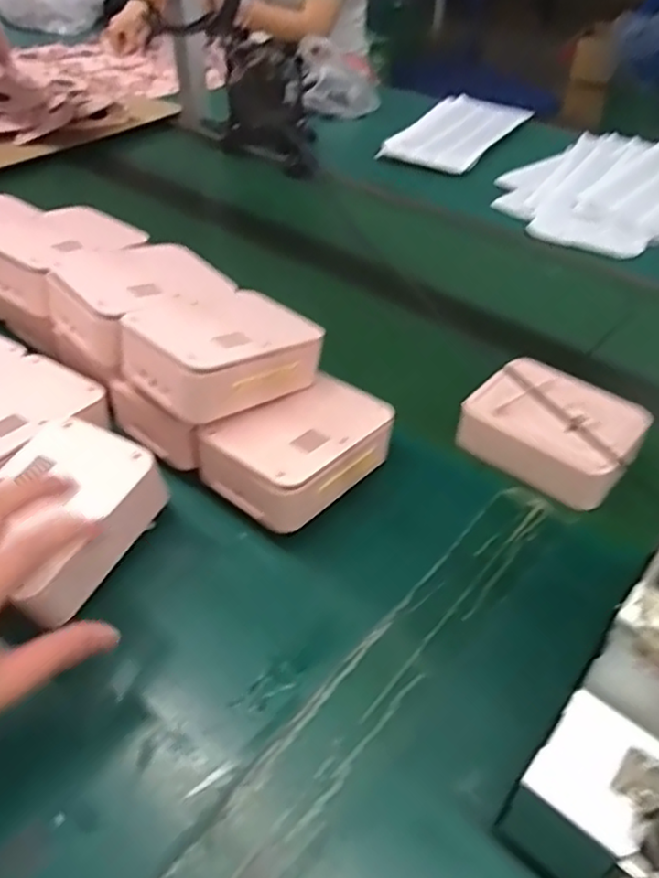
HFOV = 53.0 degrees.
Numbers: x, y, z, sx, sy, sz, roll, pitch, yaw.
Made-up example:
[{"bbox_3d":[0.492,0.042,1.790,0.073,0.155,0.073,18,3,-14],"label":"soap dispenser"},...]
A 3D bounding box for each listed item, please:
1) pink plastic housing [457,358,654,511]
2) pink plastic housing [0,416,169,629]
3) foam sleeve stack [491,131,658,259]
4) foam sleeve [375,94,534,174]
[{"bbox_3d":[0.185,-0.011,0.547,0.129,0.041,0.102,33,51,30],"label":"pink plastic housing"},{"bbox_3d":[-0.184,0.052,0.453,0.092,0.052,0.128,19,45,19],"label":"pink plastic housing"},{"bbox_3d":[0.413,-0.365,0.952,0.413,0.019,0.264,-33,52,-31],"label":"foam sleeve stack"},{"bbox_3d":[0.214,-0.515,1.106,0.158,0.021,0.310,22,46,21],"label":"foam sleeve"}]

